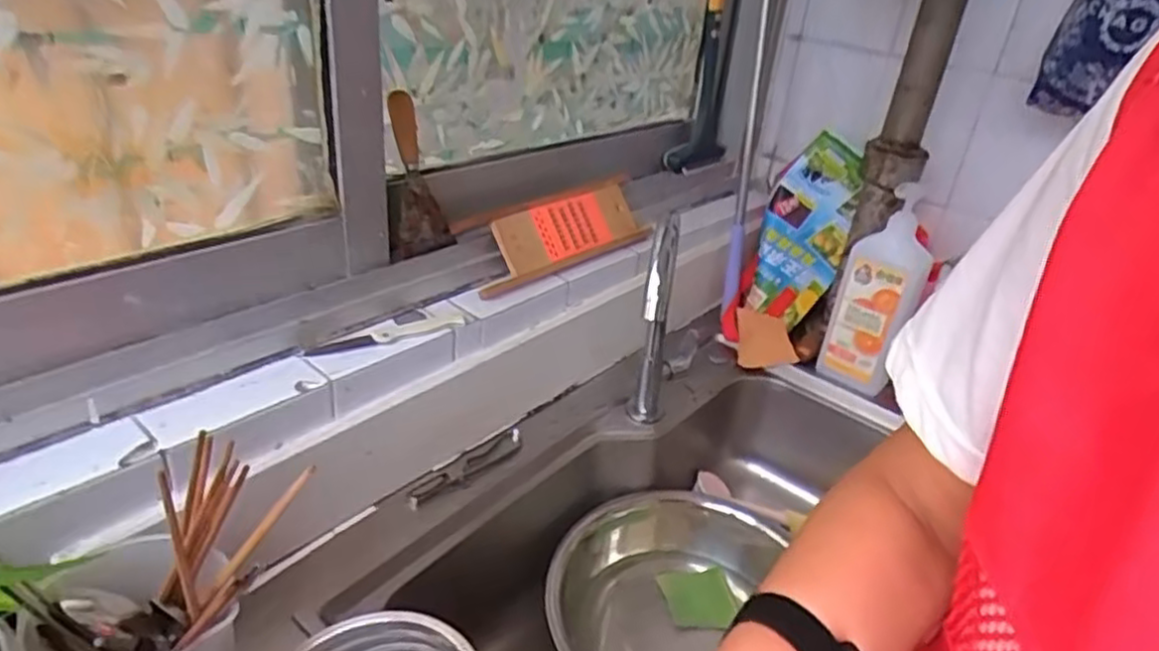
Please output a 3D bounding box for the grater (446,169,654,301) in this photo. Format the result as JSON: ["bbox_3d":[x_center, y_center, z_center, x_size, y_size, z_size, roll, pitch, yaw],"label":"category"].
[{"bbox_3d":[-0.030,-0.130,0.950,0.321,0.110,0.038,-25,0,-43],"label":"grater"}]

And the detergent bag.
[{"bbox_3d":[0.340,-0.116,1.172,0.137,0.365,0.127,23,5,27],"label":"detergent bag"}]

